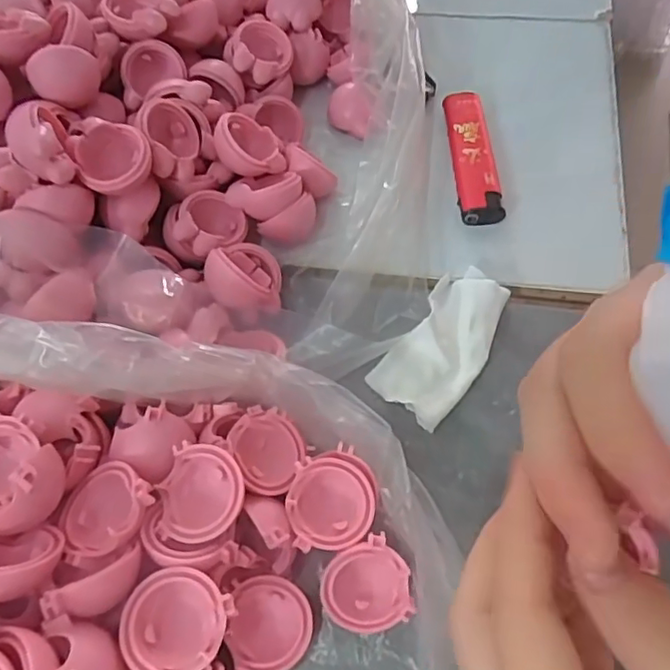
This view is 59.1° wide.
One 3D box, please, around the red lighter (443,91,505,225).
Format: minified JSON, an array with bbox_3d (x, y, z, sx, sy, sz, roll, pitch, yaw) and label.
[{"bbox_3d":[0.066,-0.088,0.287,0.019,0.010,0.078,-4,59,2],"label":"red lighter"}]

